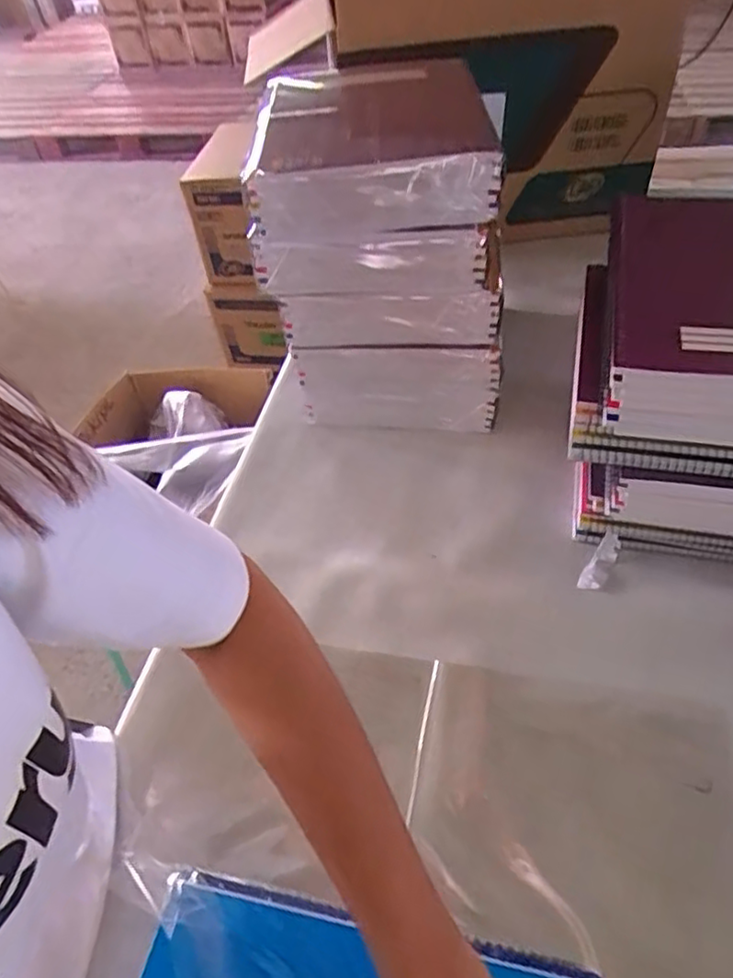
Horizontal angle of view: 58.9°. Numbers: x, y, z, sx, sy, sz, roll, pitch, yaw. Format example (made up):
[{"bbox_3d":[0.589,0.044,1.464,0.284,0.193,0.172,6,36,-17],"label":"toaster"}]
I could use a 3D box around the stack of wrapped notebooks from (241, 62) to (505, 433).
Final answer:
[{"bbox_3d":[0.023,-0.250,0.715,0.228,0.312,0.261,-1,47,6],"label":"stack of wrapped notebooks"}]

